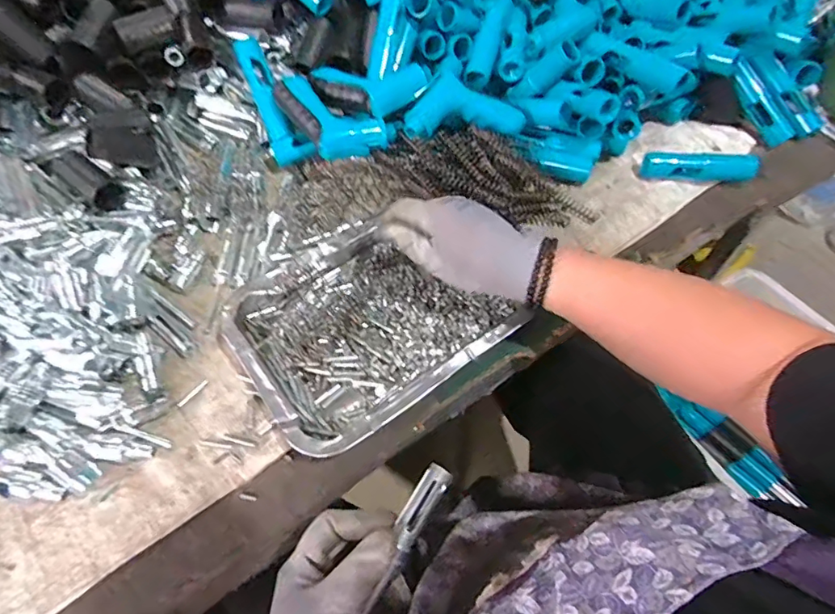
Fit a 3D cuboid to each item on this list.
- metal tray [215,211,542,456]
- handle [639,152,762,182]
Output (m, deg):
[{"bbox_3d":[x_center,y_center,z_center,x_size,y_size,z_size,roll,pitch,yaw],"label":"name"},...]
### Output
[{"bbox_3d":[-0.048,0.012,0.468,0.226,0.027,0.186,-33,64,-20],"label":"metal tray"},{"bbox_3d":[0.328,-0.165,0.588,0.124,0.031,0.027,8,57,4],"label":"handle"}]

